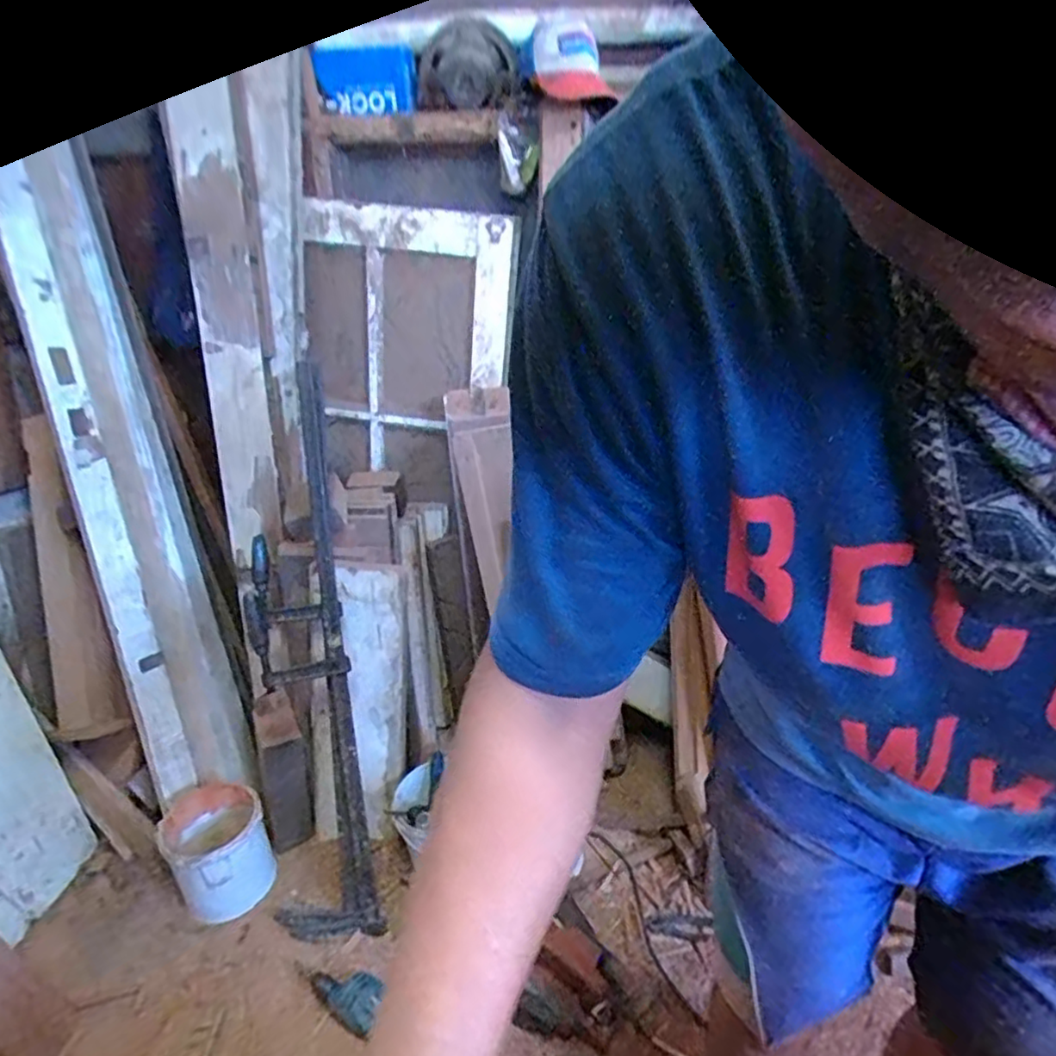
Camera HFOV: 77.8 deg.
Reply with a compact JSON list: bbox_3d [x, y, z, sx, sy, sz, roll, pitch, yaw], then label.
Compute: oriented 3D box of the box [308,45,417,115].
[{"bbox_3d":[-0.326,-0.897,1.311,0.198,0.111,0.036,-2,28,-1],"label":"box"}]

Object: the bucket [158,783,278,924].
[{"bbox_3d":[-0.624,0.641,1.318,0.186,0.163,0.210,-18,32,-27],"label":"bucket"}]

